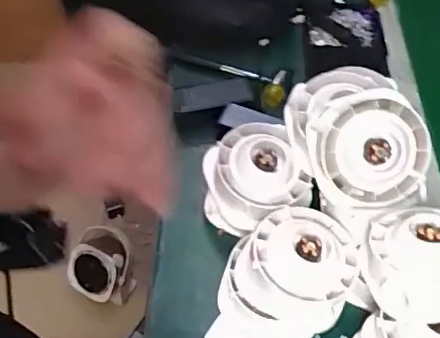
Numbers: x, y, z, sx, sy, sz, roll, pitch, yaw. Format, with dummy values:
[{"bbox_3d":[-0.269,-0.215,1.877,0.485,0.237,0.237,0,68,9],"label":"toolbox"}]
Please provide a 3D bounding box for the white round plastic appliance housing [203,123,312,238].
[{"bbox_3d":[0.046,0.022,0.771,0.128,0.107,0.128,0,56,-1],"label":"white round plastic appliance housing"}]

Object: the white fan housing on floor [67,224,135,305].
[{"bbox_3d":[-0.301,0.263,1.469,0.145,0.181,0.180,15,55,11],"label":"white fan housing on floor"}]

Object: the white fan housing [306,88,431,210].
[{"bbox_3d":[0.179,-0.021,0.675,0.139,0.043,0.140,3,102,13],"label":"white fan housing"}]

